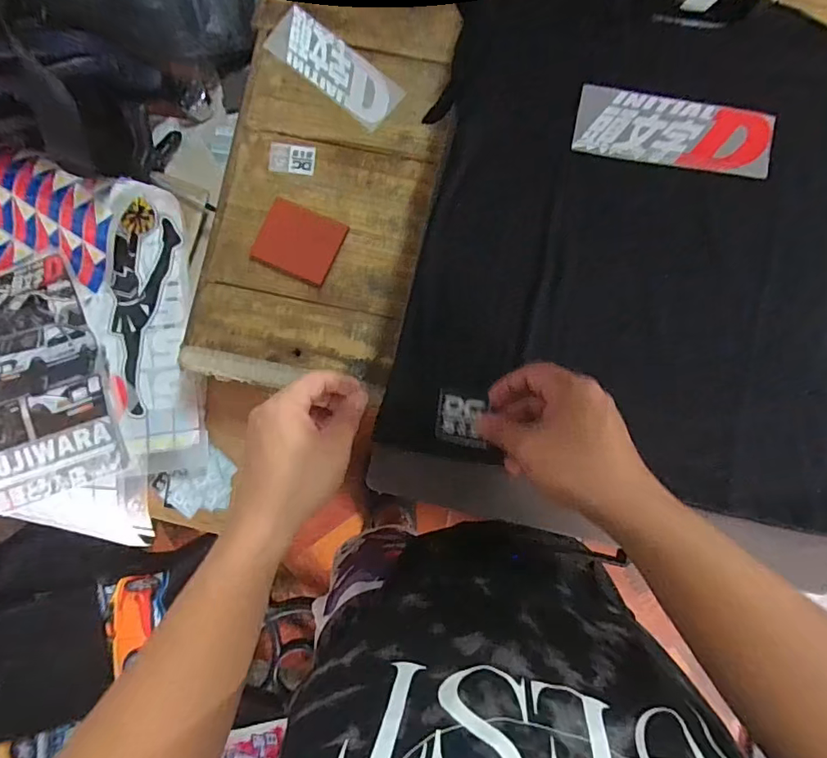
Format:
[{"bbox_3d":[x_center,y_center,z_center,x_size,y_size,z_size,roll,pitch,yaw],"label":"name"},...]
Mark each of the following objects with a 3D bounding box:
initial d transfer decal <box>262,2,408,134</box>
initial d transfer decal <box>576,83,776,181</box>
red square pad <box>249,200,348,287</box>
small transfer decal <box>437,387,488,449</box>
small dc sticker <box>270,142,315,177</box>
[{"bbox_3d":[-0.093,-0.362,0.591,0.166,0.004,0.063,41,89,3],"label":"initial d transfer decal"},{"bbox_3d":[0.227,-0.217,0.441,0.164,0.007,0.062,11,84,2],"label":"initial d transfer decal"},{"bbox_3d":[-0.130,-0.155,0.574,0.091,0.004,0.077,24,85,3],"label":"red square pad"},{"bbox_3d":[0.038,0.032,0.394,0.041,0.004,0.039,10,97,23],"label":"small transfer decal"},{"bbox_3d":[-0.140,-0.255,0.586,0.052,0.004,0.034,7,92,1],"label":"small dc sticker"}]

